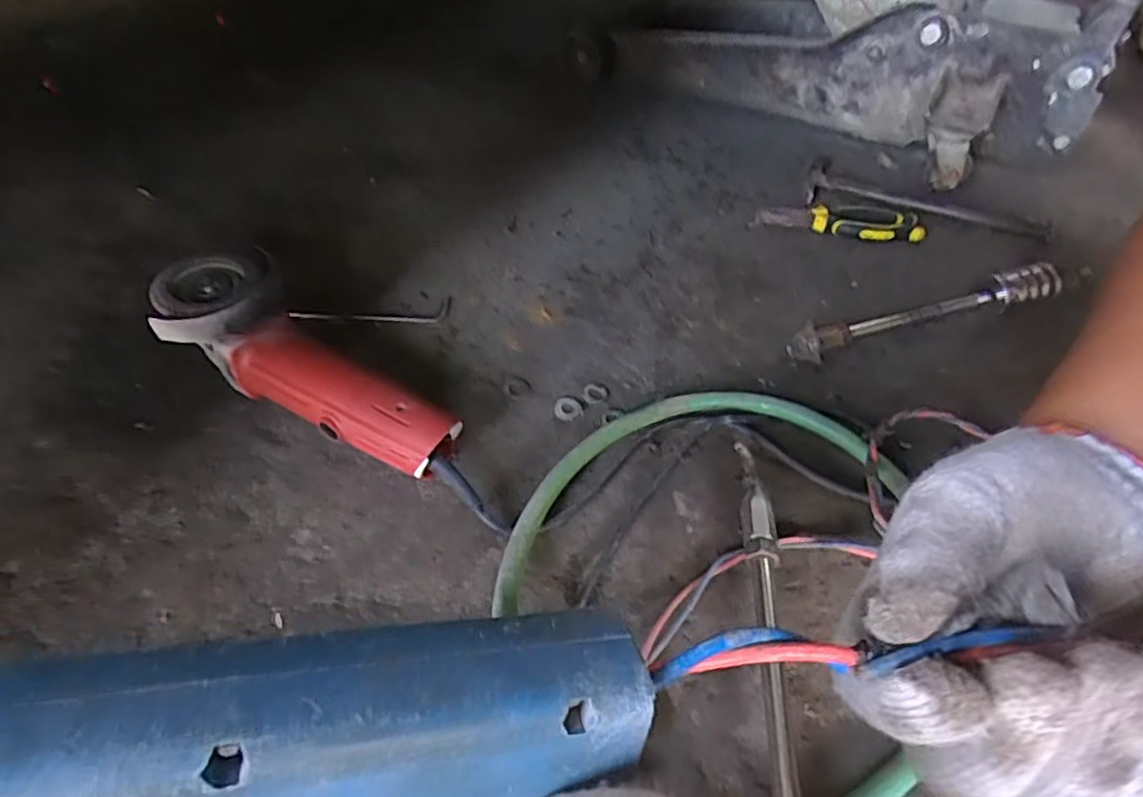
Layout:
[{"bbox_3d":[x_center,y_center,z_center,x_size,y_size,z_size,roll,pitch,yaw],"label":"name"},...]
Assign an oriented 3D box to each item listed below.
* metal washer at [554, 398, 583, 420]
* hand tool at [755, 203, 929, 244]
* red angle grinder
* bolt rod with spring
[{"bbox_3d":[-0.003,0.009,0.611,0.024,0.004,0.025,1,45,-1],"label":"metal washer"},{"bbox_3d":[0.335,-0.220,0.839,0.195,0.018,0.058,10,46,8],"label":"hand tool"},{"bbox_3d":[-0.227,-0.016,0.562,0.279,0.104,0.106,31,52,26],"label":"red angle grinder"},{"bbox_3d":[0.388,-0.094,0.707,0.370,0.038,0.040,-13,47,-14],"label":"bolt rod with spring"}]

